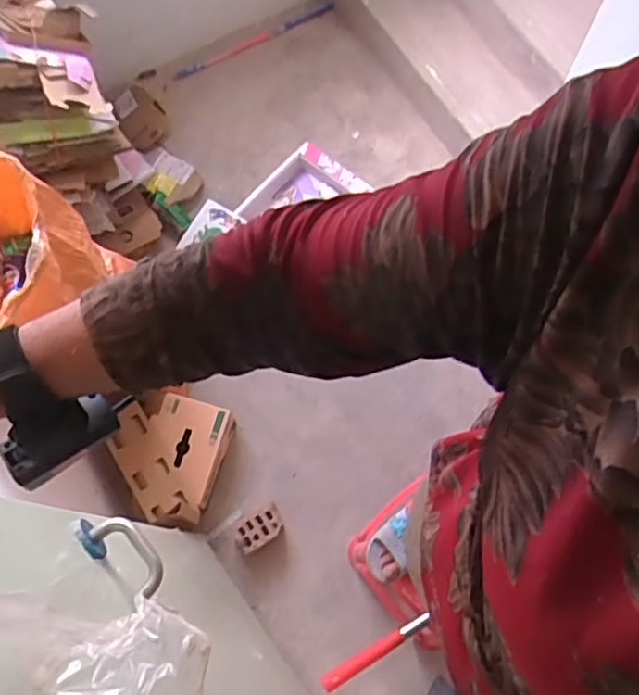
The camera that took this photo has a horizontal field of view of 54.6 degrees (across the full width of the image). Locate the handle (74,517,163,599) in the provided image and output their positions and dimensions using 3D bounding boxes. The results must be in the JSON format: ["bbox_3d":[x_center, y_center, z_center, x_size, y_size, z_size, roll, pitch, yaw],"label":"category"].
[{"bbox_3d":[-0.266,0.272,0.837,0.139,0.050,0.055,35,76,12],"label":"handle"}]

